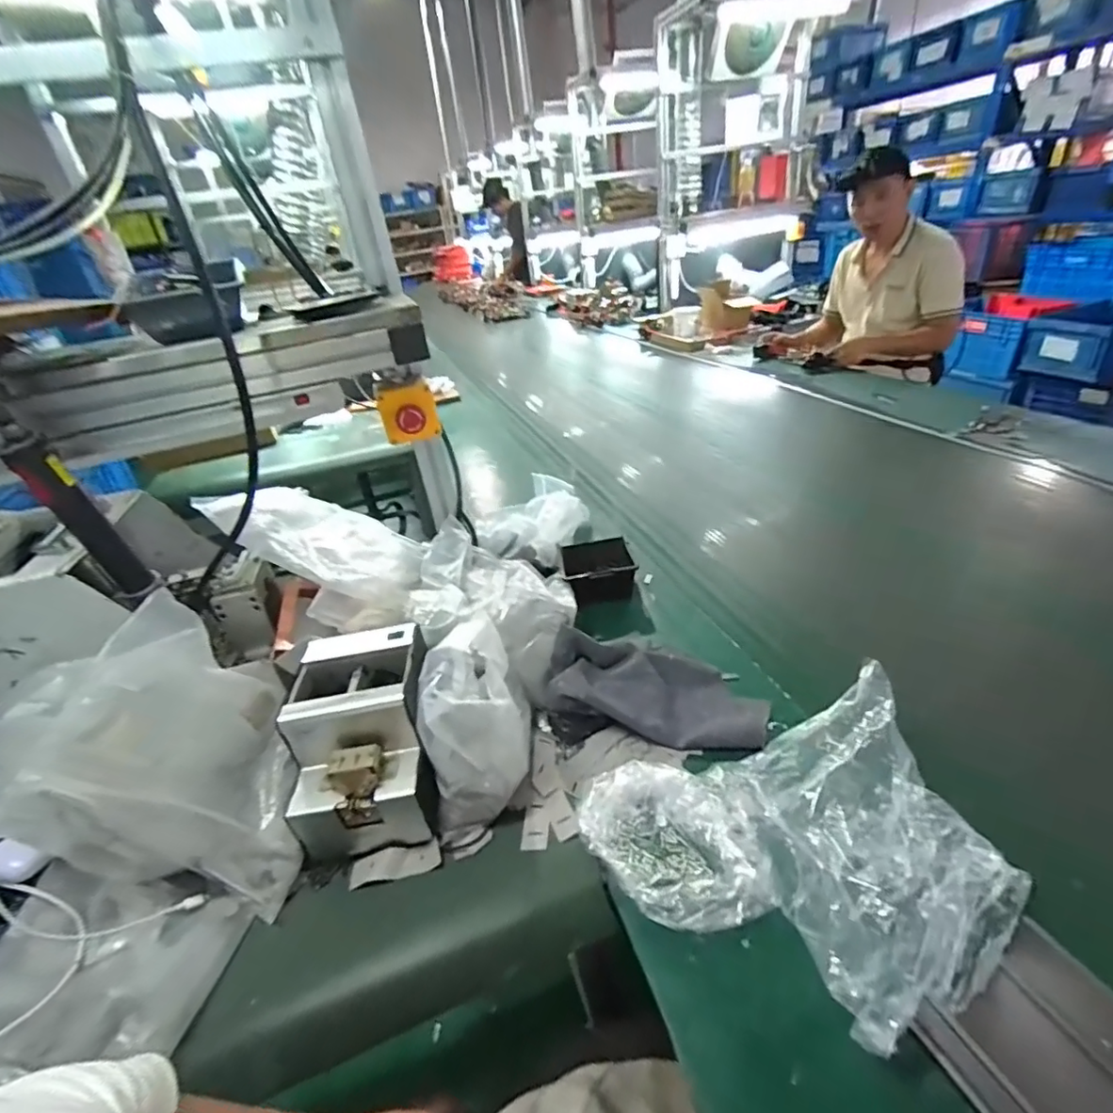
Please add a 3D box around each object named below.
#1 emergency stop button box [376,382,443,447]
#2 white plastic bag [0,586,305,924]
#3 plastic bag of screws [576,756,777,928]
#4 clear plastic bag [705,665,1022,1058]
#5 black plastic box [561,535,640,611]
[{"bbox_3d":[-0.194,-0.189,0.736,0.074,0.068,0.058,-14,32,-11],"label":"emergency stop button box"},{"bbox_3d":[-0.374,0.183,0.547,0.227,0.222,0.206,-5,31,4],"label":"white plastic bag"},{"bbox_3d":[0.105,0.260,0.512,0.164,0.042,0.134,-4,31,6],"label":"plastic bag of screws"},{"bbox_3d":[0.267,0.235,0.480,0.197,0.087,0.238,-15,32,-13],"label":"clear plastic bag"},{"bbox_3d":[0.066,0.018,0.891,0.109,0.062,0.128,-7,31,1],"label":"black plastic box"}]

